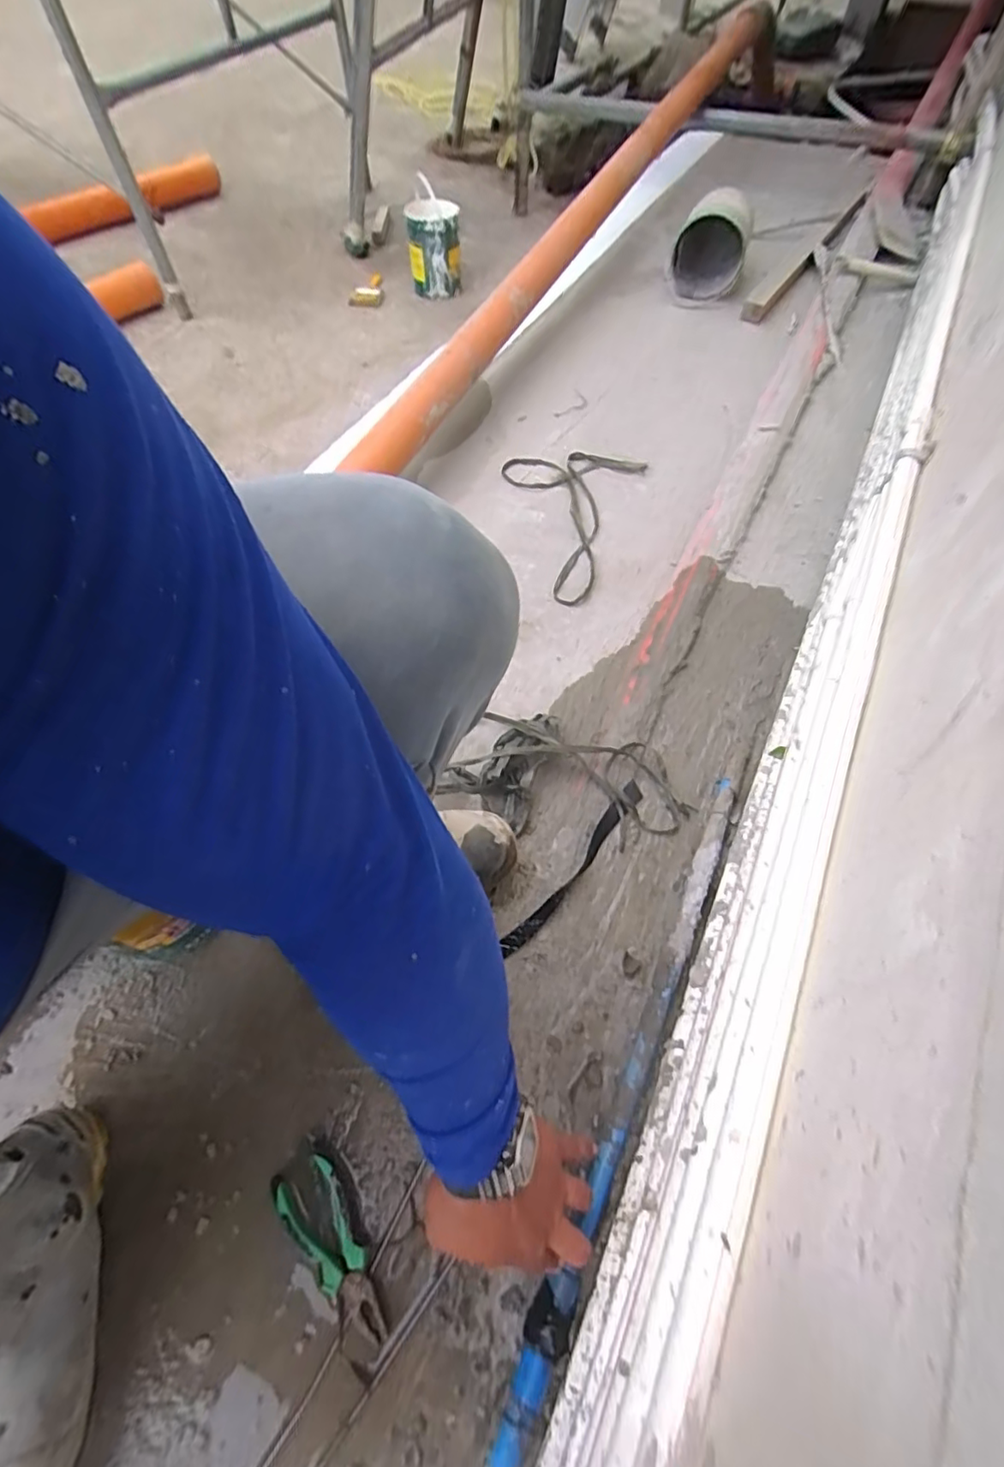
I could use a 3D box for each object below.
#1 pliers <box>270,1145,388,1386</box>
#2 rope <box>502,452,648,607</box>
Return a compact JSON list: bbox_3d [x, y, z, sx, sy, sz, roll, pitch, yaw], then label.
[{"bbox_3d":[-0.145,0.467,0.523,0.064,0.013,0.162,-36,64,-18],"label":"pliers"},{"bbox_3d":[0.087,-0.409,1.064,0.260,0.020,0.391,19,61,13],"label":"rope"}]

